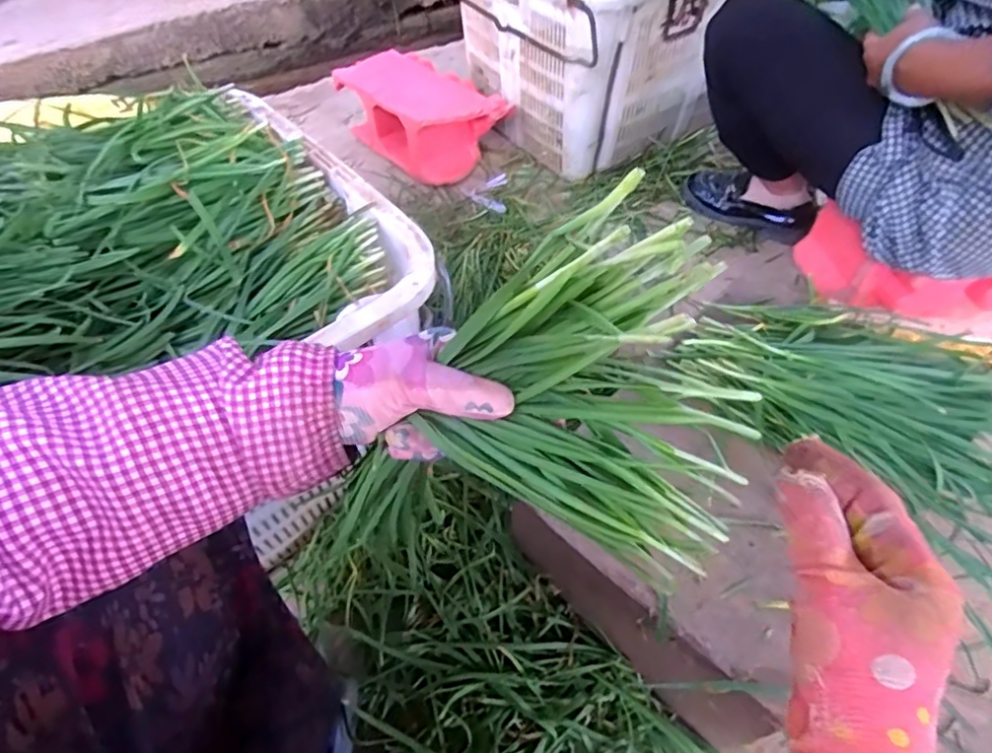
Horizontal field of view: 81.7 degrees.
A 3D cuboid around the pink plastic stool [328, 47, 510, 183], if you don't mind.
[{"bbox_3d":[-0.161,-0.562,1.261,0.231,0.169,0.345,-29,59,-19],"label":"pink plastic stool"}]

